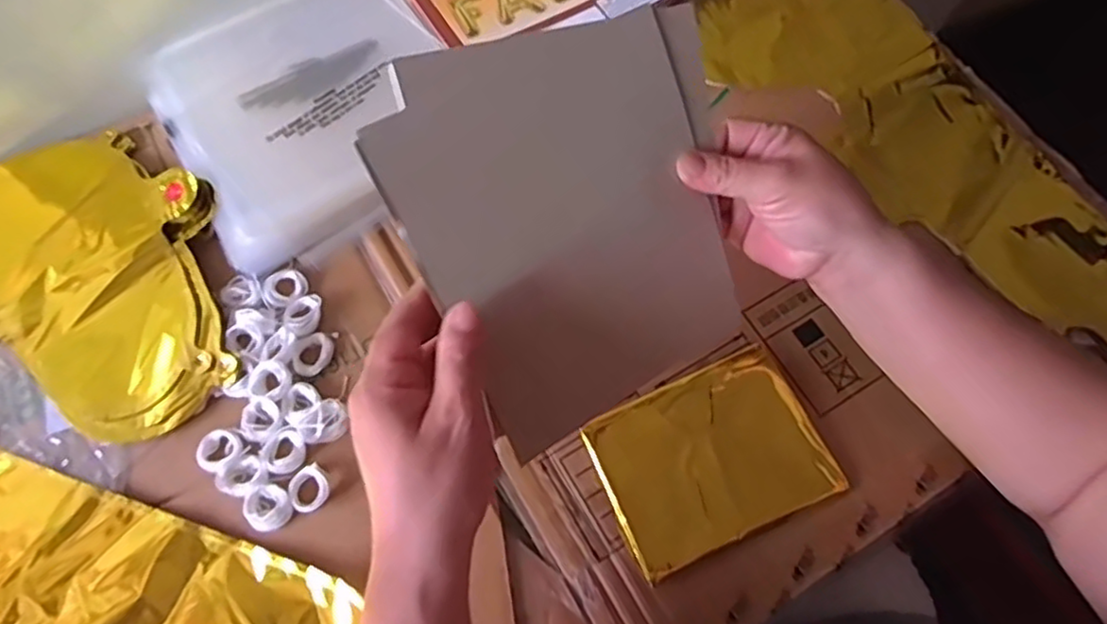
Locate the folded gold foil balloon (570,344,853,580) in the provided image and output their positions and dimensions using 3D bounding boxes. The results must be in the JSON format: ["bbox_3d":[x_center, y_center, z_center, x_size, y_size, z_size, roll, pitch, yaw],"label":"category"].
[{"bbox_3d":[0.104,0.094,0.436,0.144,0.020,0.105,-22,70,-9],"label":"folded gold foil balloon"}]

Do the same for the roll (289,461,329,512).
[{"bbox_3d":[-0.156,0.112,0.420,0.025,0.004,0.025,0,68,-1],"label":"roll"}]

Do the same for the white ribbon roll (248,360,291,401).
[{"bbox_3d":[-0.191,0.046,0.444,0.026,0.010,0.025,0,68,-1],"label":"white ribbon roll"}]

